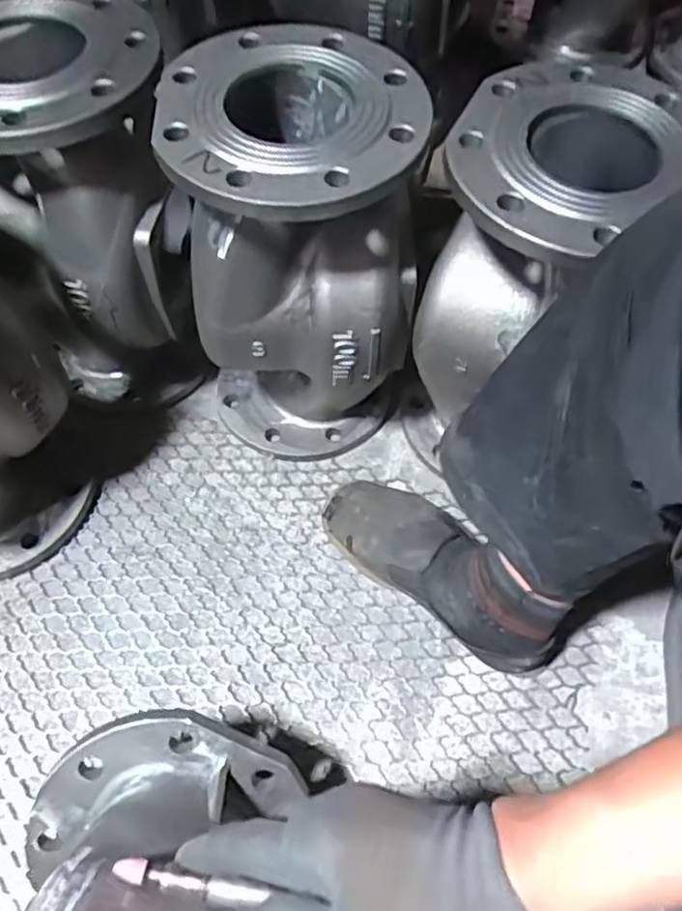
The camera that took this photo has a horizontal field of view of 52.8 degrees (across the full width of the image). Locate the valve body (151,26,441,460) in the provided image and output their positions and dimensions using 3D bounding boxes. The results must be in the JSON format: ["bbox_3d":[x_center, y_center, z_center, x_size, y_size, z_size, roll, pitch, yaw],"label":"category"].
[{"bbox_3d":[-0.038,-0.172,0.693,0.207,0.394,0.209,2,61,0],"label":"valve body"}]

